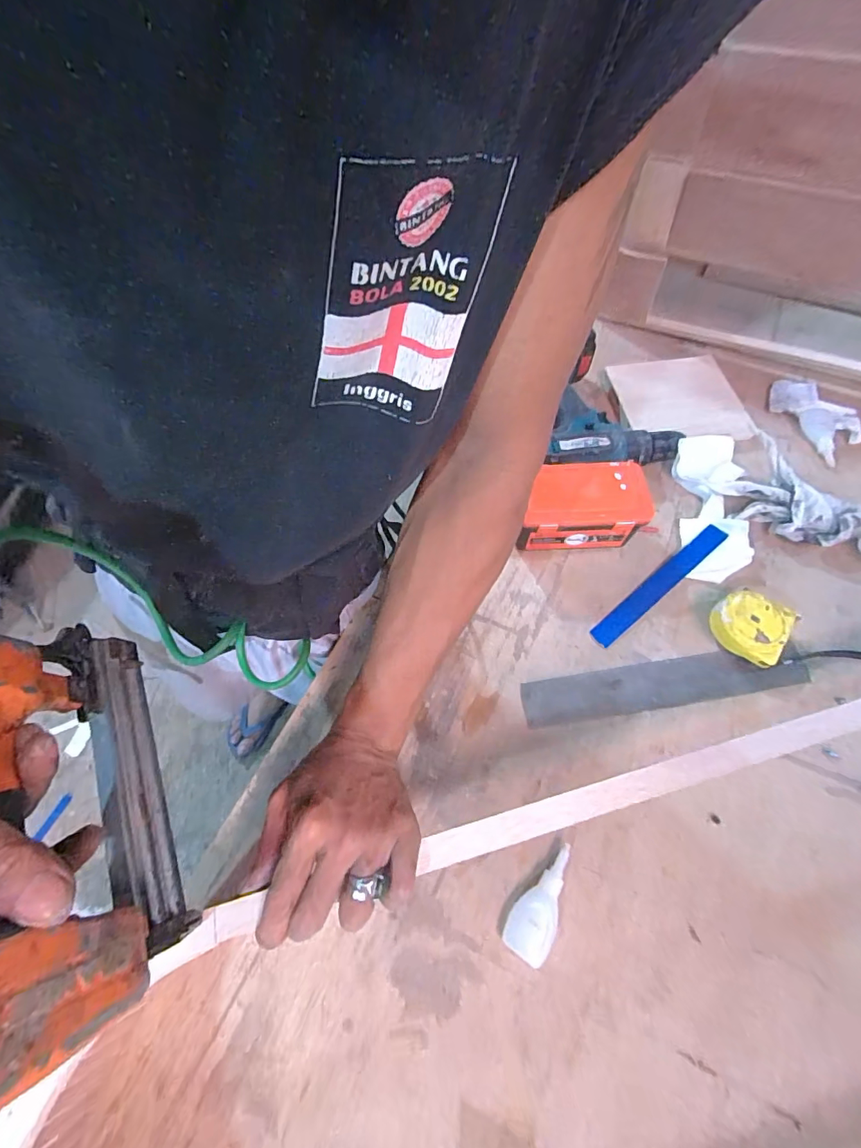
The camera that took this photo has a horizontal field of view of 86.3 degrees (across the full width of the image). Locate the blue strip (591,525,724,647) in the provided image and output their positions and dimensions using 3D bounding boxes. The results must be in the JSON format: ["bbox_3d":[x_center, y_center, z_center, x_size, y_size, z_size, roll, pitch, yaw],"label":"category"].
[{"bbox_3d":[0.256,0.012,0.513,0.201,0.007,0.025,-39,61,-10],"label":"blue strip"}]

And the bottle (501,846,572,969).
[{"bbox_3d":[0.090,0.264,0.375,0.033,0.020,0.085,26,66,16],"label":"bottle"}]

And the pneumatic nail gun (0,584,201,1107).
[{"bbox_3d":[-0.213,0.118,0.249,0.056,0.147,0.240,-24,63,-10],"label":"pneumatic nail gun"}]

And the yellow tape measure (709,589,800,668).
[{"bbox_3d":[0.323,0.053,0.469,0.067,0.034,0.067,36,69,20],"label":"yellow tape measure"}]

